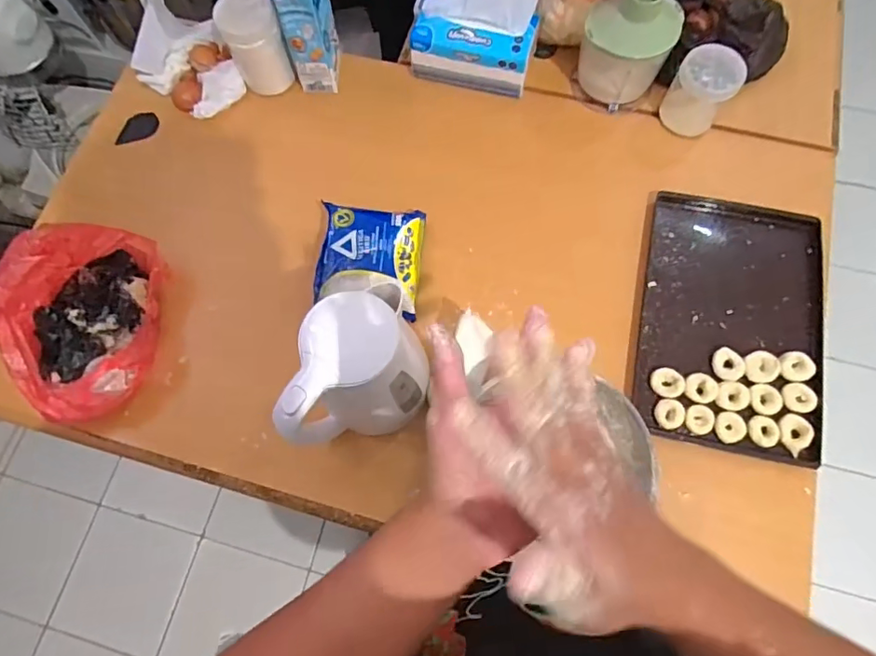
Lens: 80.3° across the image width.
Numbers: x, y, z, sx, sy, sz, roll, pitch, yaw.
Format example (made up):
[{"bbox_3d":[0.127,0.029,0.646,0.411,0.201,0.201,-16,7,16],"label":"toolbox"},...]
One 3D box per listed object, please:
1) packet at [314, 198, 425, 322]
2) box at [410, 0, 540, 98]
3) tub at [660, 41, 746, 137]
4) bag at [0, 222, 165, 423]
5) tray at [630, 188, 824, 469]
[{"bbox_3d":[-0.097,-0.099,0.747,0.143,0.057,0.162,4,74,3],"label":"packet"},{"bbox_3d":[0.058,-0.455,0.811,0.182,0.117,0.126,15,74,6],"label":"box"},{"bbox_3d":[0.391,-0.352,0.778,0.085,0.112,0.071,32,77,11],"label":"tub"},{"bbox_3d":[-0.474,-0.010,0.685,0.161,0.150,0.250,1,73,2],"label":"bag"},{"bbox_3d":[0.410,-0.015,0.716,0.237,0.021,0.358,11,74,5],"label":"tray"}]

